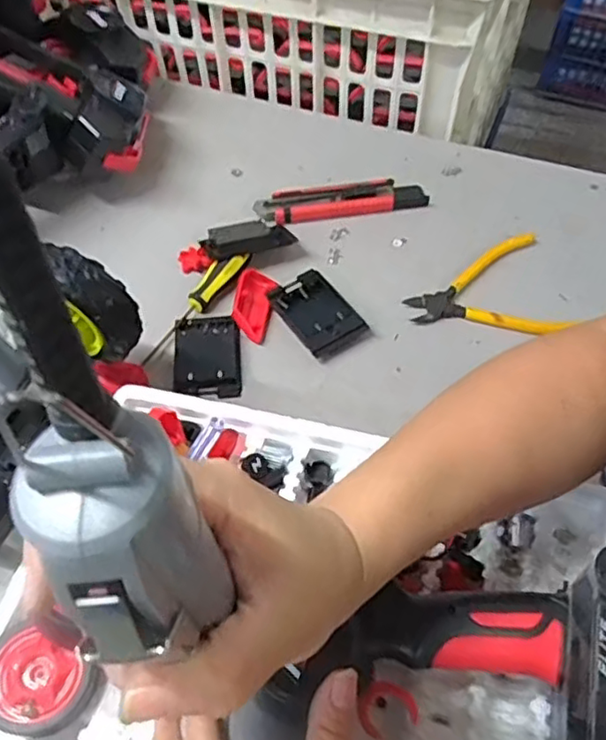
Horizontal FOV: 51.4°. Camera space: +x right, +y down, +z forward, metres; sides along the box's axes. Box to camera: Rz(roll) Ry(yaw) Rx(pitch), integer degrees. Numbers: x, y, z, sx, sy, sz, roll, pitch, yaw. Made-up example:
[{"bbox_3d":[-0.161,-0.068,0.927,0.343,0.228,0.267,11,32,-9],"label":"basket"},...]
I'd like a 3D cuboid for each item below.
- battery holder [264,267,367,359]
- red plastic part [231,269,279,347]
[{"bbox_3d":[0.012,-0.049,0.535,0.054,0.009,0.083,-29,59,-19],"label":"battery holder"},{"bbox_3d":[-0.043,-0.058,0.539,0.033,0.011,0.068,8,54,7],"label":"red plastic part"}]

